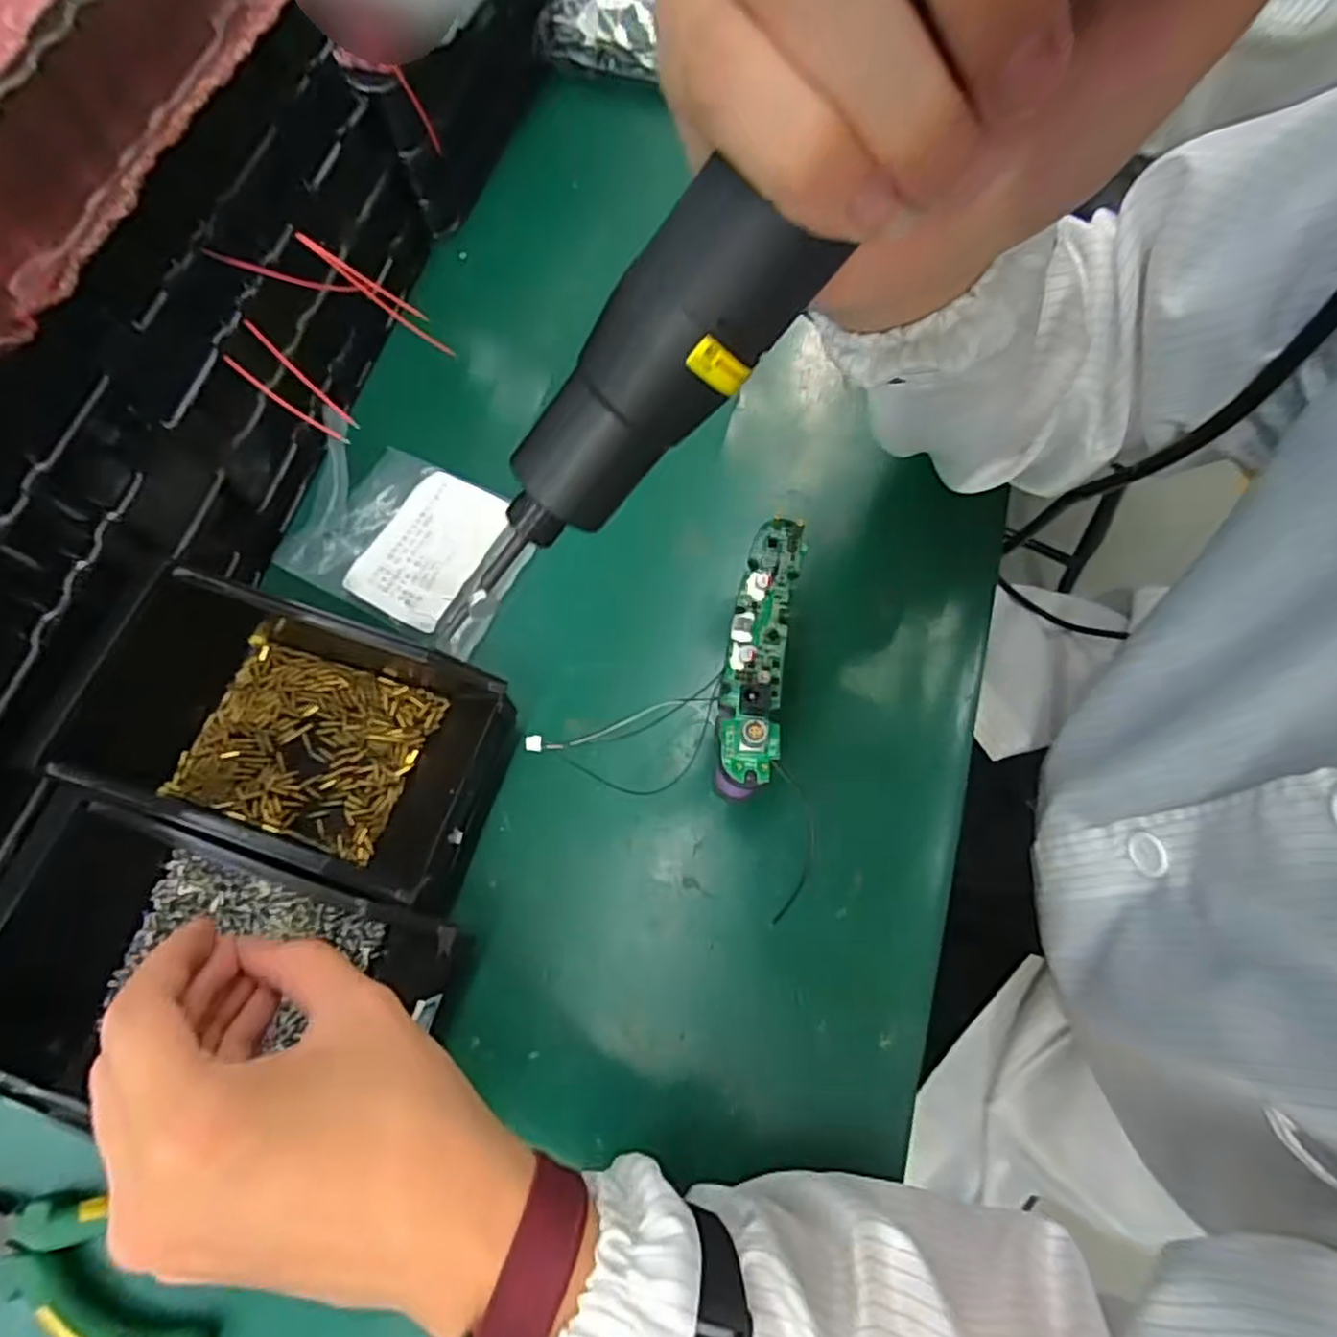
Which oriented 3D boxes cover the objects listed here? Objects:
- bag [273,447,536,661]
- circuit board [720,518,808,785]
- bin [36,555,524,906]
[{"bbox_3d":[-0.147,-0.073,0.406,0.138,0.009,0.095,26,73,11],"label":"bag"},{"bbox_3d":[0.038,-0.011,0.301,0.026,0.012,0.116,9,70,5],"label":"circuit board"},{"bbox_3d":[-0.179,0.033,0.340,0.192,0.072,0.111,17,71,8],"label":"bin"}]

